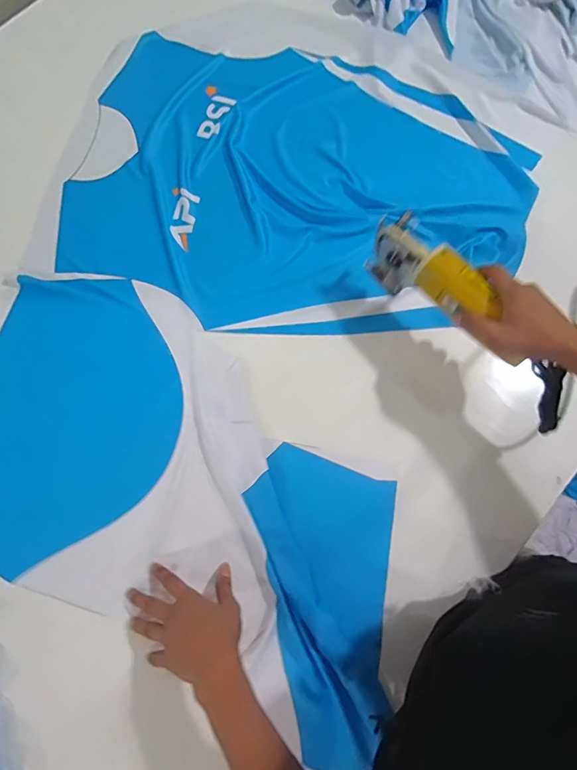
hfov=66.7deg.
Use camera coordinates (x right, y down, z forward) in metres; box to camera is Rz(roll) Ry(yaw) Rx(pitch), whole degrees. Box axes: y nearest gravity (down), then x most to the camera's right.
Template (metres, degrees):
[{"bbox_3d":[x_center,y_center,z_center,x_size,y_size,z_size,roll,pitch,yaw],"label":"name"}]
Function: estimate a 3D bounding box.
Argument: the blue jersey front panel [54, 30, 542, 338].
[{"bbox_3d":[0.023,-0.327,0.702,0.700,0.024,0.511,10,74,3],"label":"blue jersey front panel"}]

